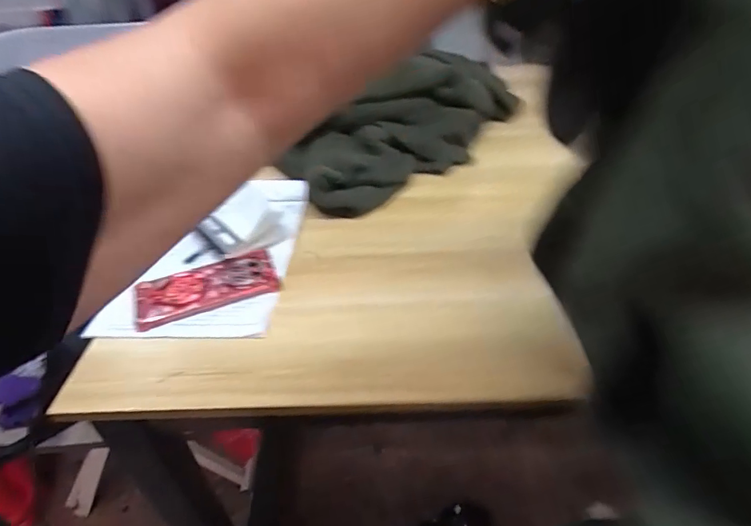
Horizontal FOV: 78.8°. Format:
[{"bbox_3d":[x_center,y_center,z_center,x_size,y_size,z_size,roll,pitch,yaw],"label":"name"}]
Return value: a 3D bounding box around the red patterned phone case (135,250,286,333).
[{"bbox_3d":[-0.204,0.030,0.560,0.162,0.013,0.075,-17,42,-16],"label":"red patterned phone case"}]

